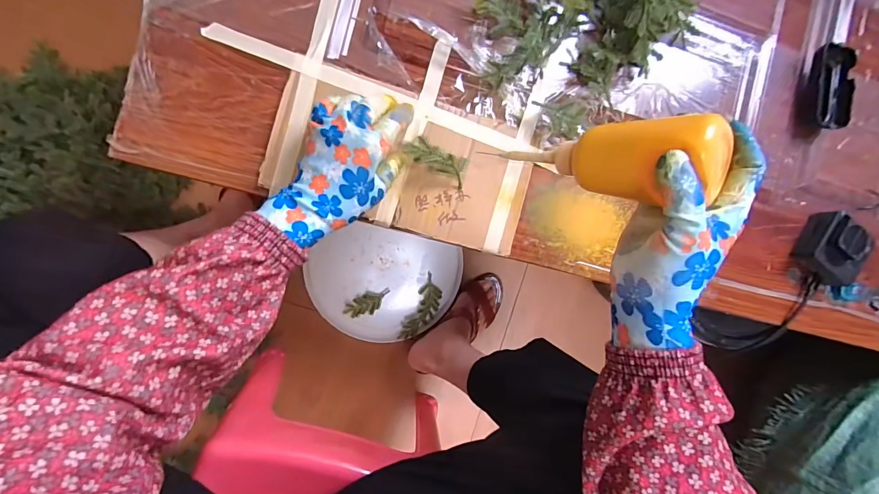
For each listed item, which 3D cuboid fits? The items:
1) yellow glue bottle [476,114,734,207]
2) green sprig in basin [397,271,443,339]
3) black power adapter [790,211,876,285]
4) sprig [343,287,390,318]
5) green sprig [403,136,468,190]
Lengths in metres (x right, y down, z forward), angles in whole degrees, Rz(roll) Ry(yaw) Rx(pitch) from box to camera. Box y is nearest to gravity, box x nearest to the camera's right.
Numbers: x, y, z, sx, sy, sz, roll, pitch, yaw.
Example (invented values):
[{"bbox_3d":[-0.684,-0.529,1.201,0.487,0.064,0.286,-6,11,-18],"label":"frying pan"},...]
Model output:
[{"bbox_3d":[0.126,-0.067,0.324,0.045,0.175,0.056,12,89,-40],"label":"yellow glue bottle"},{"bbox_3d":[-0.031,0.124,0.774,0.046,0.019,0.133,27,87,-8],"label":"green sprig in basin"},{"bbox_3d":[0.520,0.003,0.519,0.067,0.049,0.084,28,87,-8],"label":"black power adapter"},{"bbox_3d":[-0.139,0.109,0.756,0.090,0.009,0.040,-16,93,-8],"label":"sprig"},{"bbox_3d":[-0.003,-0.096,0.433,0.075,0.033,0.027,23,87,-8],"label":"green sprig"}]

